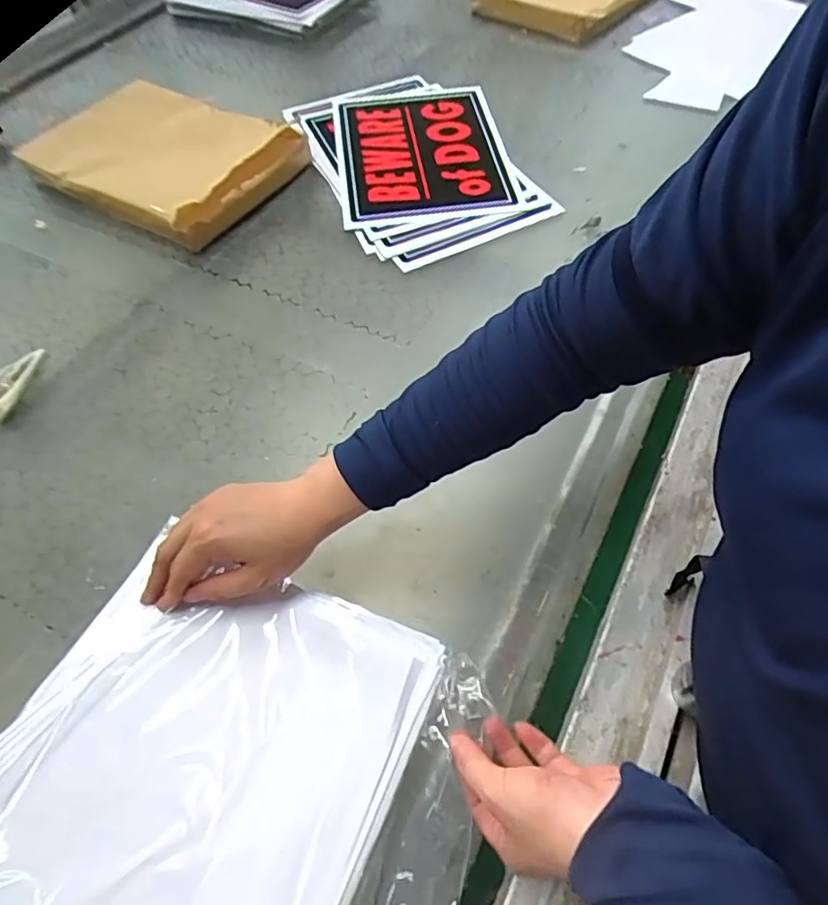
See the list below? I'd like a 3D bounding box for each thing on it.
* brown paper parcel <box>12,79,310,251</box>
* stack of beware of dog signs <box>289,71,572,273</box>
[{"bbox_3d":[-0.356,-0.440,0.856,0.338,0.069,0.259,25,61,18],"label":"brown paper parcel"},{"bbox_3d":[0.005,-0.448,0.881,0.293,0.012,0.443,-20,58,-11],"label":"stack of beware of dog signs"}]

